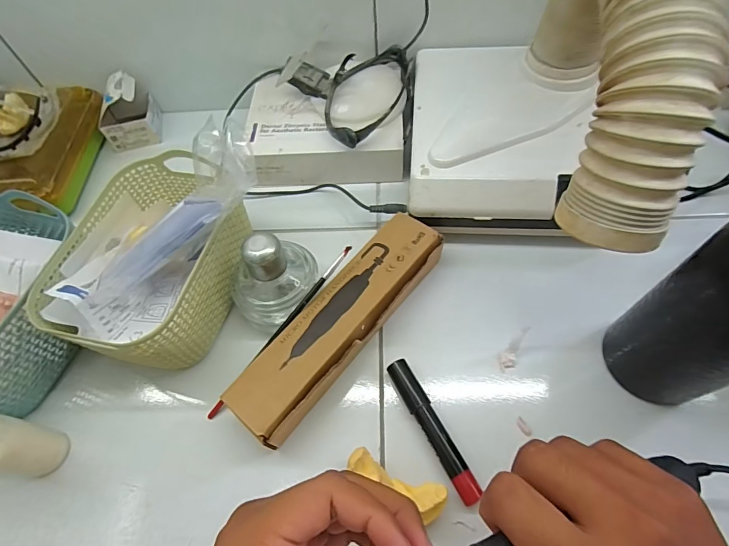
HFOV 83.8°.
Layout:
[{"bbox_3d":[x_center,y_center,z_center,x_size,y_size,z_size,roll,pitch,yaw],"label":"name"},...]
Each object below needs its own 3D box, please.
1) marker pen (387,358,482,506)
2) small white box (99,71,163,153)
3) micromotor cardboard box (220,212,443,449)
[{"bbox_3d":[0.049,0.113,0.299,0.017,0.017,0.106,-25,61,-10],"label":"marker pen"},{"bbox_3d":[-0.279,-0.191,0.475,0.058,0.067,0.057,-17,60,-6],"label":"small white box"},{"bbox_3d":[-0.016,0.041,0.334,0.059,0.042,0.209,34,68,22],"label":"micromotor cardboard box"}]

